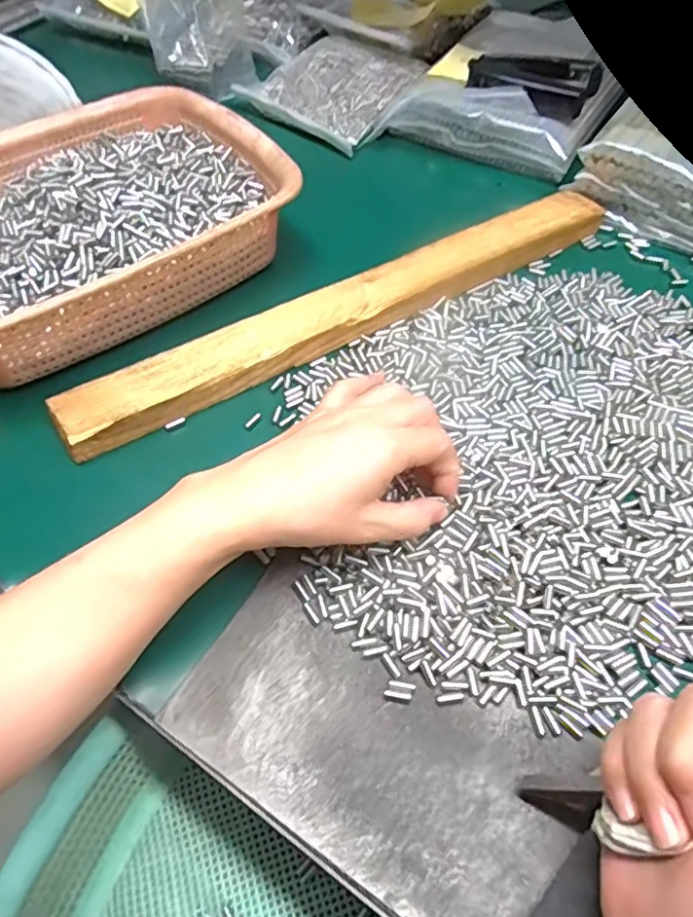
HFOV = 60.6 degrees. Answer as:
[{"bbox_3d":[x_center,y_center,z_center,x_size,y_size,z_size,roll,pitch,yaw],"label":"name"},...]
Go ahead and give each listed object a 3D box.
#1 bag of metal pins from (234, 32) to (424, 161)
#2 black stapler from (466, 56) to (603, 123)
[{"bbox_3d":[0.000,-0.389,0.615,0.147,0.034,0.169,31,63,19],"label":"bag of metal pins"},{"bbox_3d":[0.166,-0.334,0.532,0.110,0.034,0.049,20,60,13],"label":"black stapler"}]

